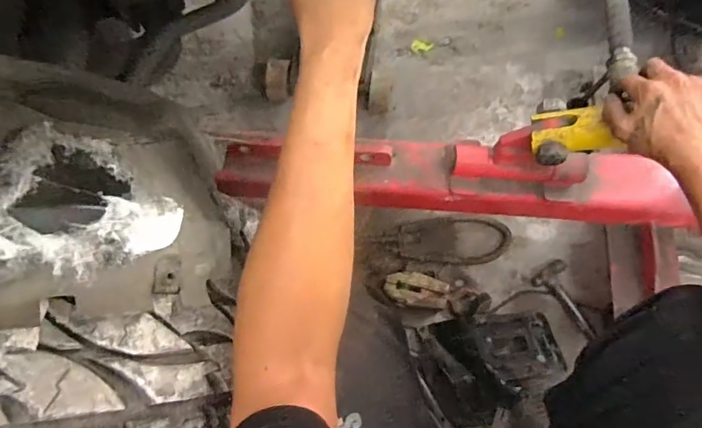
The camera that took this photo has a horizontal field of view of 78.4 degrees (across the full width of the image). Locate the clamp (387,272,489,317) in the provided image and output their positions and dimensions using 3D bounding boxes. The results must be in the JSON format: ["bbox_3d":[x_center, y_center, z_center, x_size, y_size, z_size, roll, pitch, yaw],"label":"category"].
[{"bbox_3d":[0.163,0.156,0.836,0.195,0.057,0.066,12,75,4],"label":"clamp"}]

